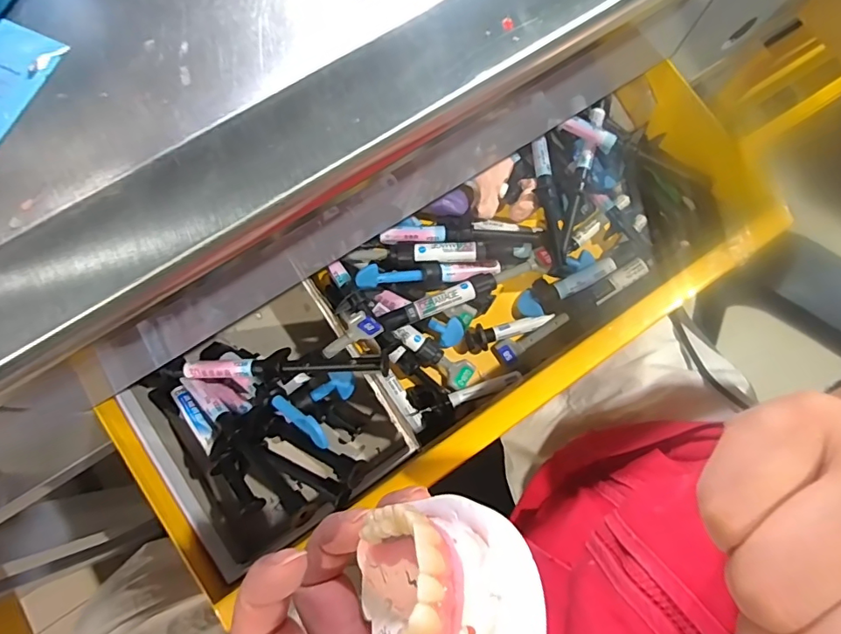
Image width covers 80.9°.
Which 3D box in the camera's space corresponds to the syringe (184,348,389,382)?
[{"bbox_3d":[-0.077,0.027,0.281,0.117,0.026,0.019,-4,77,-1],"label":"syringe"}]

